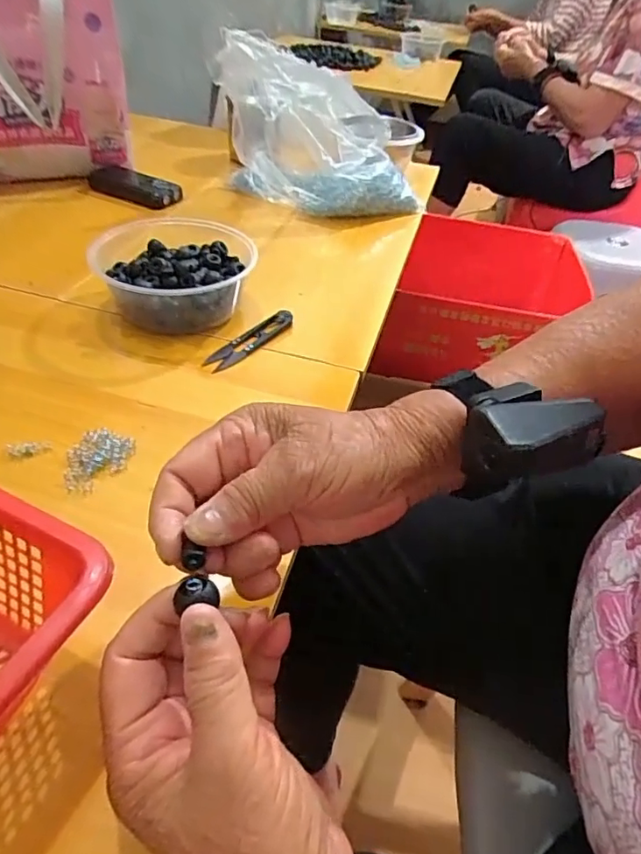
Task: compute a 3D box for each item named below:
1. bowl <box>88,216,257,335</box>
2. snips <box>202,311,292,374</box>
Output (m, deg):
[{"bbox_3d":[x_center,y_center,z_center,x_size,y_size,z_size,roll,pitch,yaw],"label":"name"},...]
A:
[{"bbox_3d":[-0.137,-0.145,0.494,0.137,0.061,0.150,4,45,-4],"label":"bowl"},{"bbox_3d":[-0.059,-0.077,0.473,0.024,0.010,0.098,35,51,24],"label":"snips"}]

